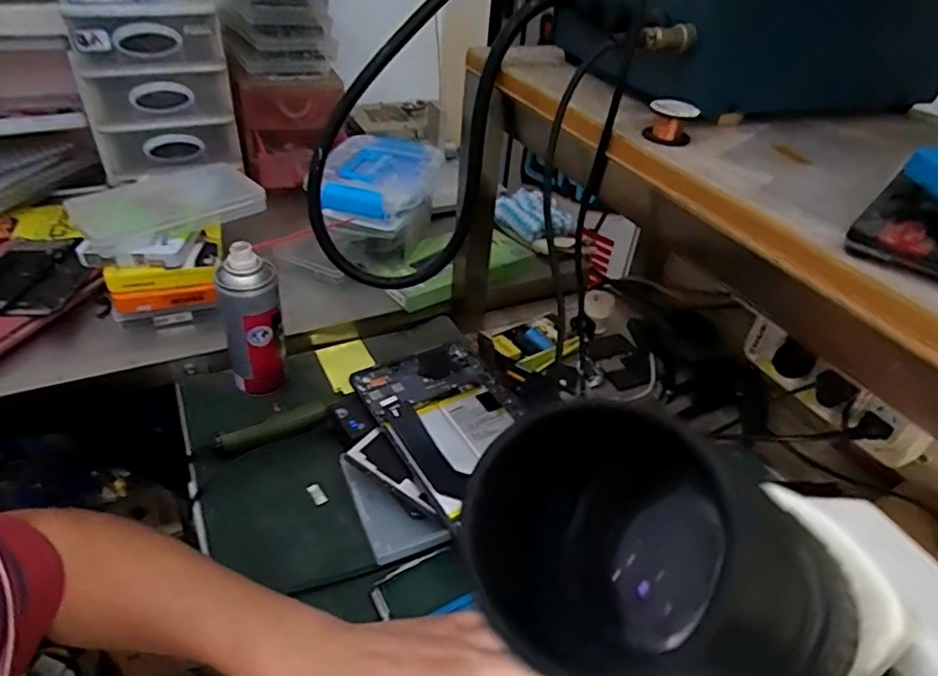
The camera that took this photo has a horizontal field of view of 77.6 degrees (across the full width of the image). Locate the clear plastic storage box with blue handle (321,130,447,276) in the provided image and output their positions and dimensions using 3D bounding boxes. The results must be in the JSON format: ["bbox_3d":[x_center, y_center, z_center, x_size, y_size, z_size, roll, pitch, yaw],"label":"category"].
[{"bbox_3d":[-0.107,-0.167,0.712,0.125,0.094,0.169,9,38,5],"label":"clear plastic storage box with blue handle"}]

